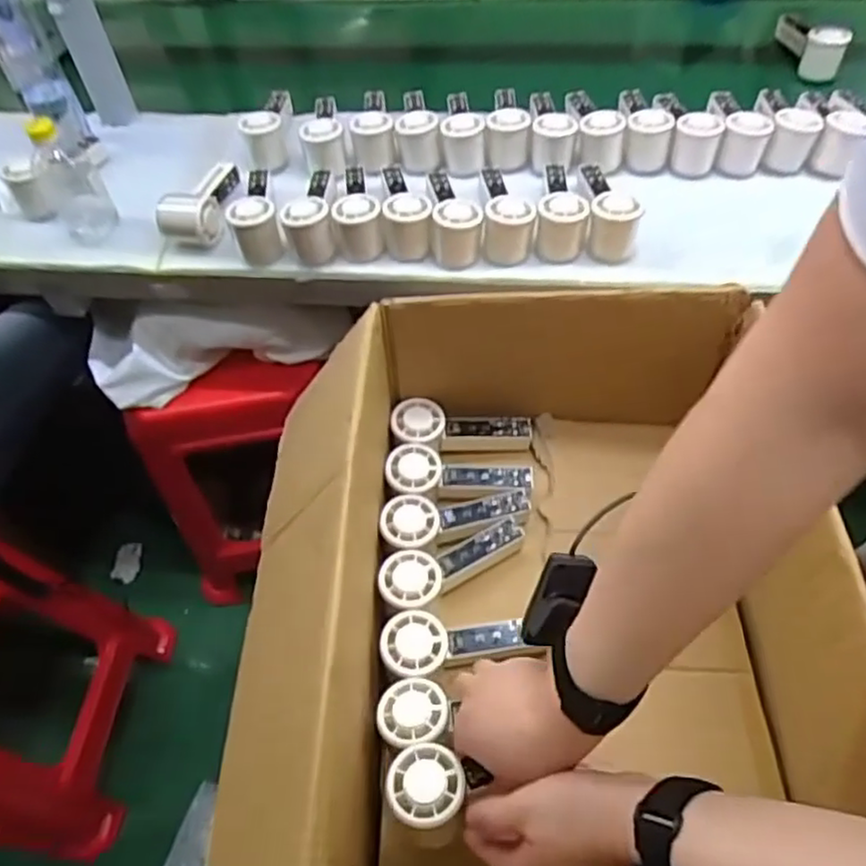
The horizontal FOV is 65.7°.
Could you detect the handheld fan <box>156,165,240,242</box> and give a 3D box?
[{"bbox_3d":[-0.295,-0.295,0.845,0.078,0.055,0.142,-5,55,0],"label":"handheld fan"}]

